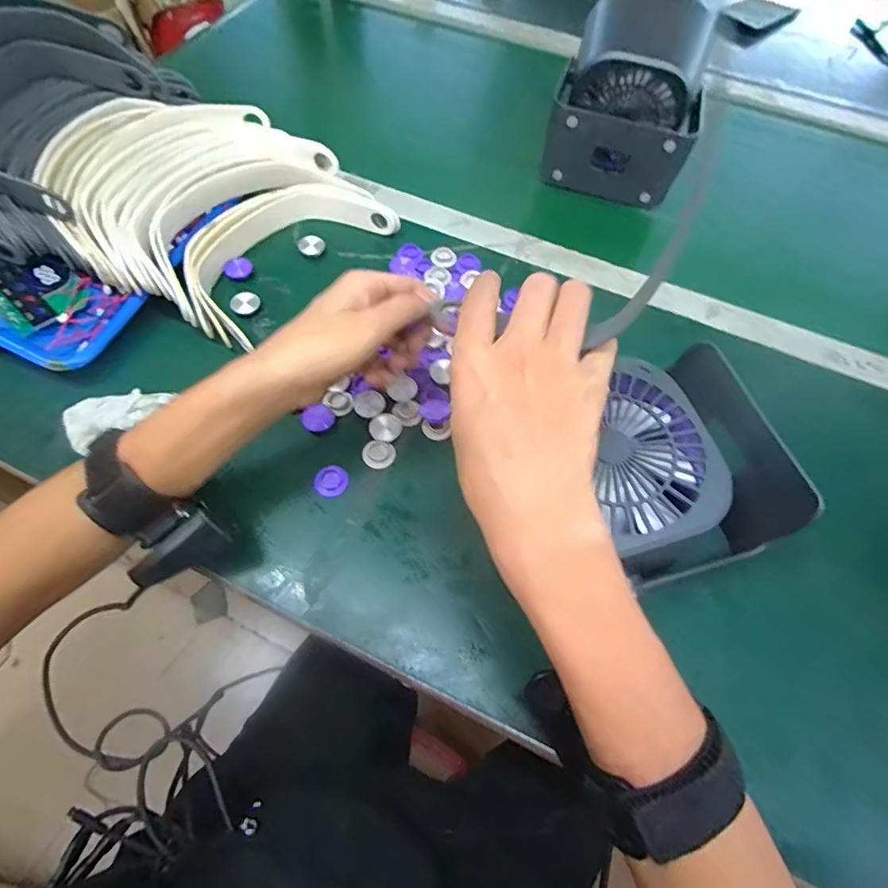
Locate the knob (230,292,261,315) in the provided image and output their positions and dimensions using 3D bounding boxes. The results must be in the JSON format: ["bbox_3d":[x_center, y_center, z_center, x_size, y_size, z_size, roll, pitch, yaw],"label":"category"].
[{"bbox_3d":[-0.186,-0.131,0.454,0.022,0.008,0.022,1,62,-2],"label":"knob"}]

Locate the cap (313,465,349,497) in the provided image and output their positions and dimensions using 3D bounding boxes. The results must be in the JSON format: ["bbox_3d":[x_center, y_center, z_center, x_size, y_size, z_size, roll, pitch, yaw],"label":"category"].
[{"bbox_3d":[-0.088,0.028,0.378,0.024,0.005,0.024,1,62,-2],"label":"cap"}]

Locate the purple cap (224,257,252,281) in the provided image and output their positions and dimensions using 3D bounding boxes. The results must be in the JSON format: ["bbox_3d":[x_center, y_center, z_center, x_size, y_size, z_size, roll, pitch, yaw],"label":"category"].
[{"bbox_3d":[-0.200,-0.171,0.474,0.020,0.005,0.026,46,69,-17],"label":"purple cap"}]

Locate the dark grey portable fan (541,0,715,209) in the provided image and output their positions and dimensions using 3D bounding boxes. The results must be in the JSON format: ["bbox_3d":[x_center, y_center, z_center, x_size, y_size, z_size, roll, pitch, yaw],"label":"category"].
[{"bbox_3d":[0.205,-0.378,0.530,0.147,0.127,0.147,21,63,9],"label":"dark grey portable fan"}]

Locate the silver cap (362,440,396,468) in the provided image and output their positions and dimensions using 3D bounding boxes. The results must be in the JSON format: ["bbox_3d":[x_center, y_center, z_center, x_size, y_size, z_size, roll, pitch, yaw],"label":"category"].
[{"bbox_3d":[-0.052,0.008,0.389,0.026,0.004,0.023,11,62,4],"label":"silver cap"}]

